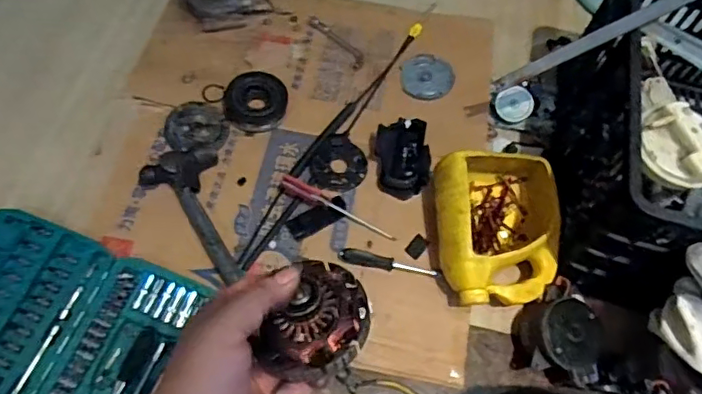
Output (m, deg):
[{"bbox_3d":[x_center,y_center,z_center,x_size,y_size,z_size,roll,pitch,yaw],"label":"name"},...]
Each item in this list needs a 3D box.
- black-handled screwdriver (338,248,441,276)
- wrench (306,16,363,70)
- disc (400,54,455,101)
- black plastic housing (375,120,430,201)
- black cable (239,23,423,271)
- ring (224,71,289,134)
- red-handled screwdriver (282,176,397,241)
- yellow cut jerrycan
[{"bbox_3d":[0.059,0.098,0.860,0.153,0.029,0.026,6,63,-2],"label":"black-handled screwdriver"},{"bbox_3d":[-0.026,-0.307,1.095,0.037,0.013,0.156,-34,71,-20],"label":"wrench"},{"bbox_3d":[0.142,-0.226,1.040,0.096,0.015,0.100,2,63,-4],"label":"disc"},{"bbox_3d":[0.086,-0.068,0.920,0.081,0.059,0.122,0,62,-7],"label":"black plastic housing"},{"bbox_3d":[-0.024,-0.122,0.969,0.049,0.030,0.585,28,64,9],"label":"black cable"},{"bbox_3d":[-0.167,-0.168,0.981,0.110,0.041,0.098,-3,63,-8],"label":"ring"},{"bbox_3d":[-0.020,0.019,0.897,0.197,0.026,0.033,28,61,-4],"label":"red-handled screwdriver"},{"bbox_3d":[0.223,0.045,0.857,0.182,0.125,0.230,1,62,-6],"label":"yellow cut jerrycan"}]

